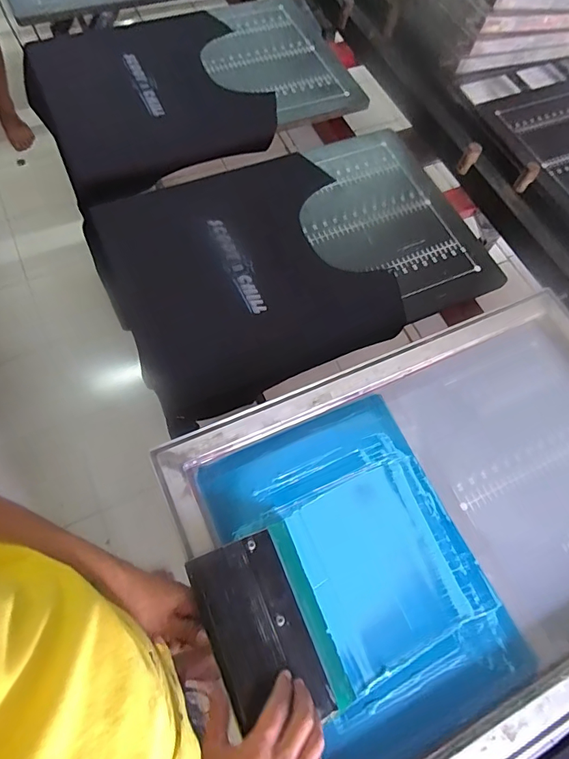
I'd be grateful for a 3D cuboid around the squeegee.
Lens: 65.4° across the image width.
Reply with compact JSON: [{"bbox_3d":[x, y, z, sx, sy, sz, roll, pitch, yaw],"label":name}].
[{"bbox_3d":[-0.017,0.276,0.492,0.121,0.036,0.193,-21,70,-10],"label":"squeegee"}]

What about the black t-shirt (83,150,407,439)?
[{"bbox_3d":[-0.067,-0.179,0.746,0.426,0.056,0.407,-24,70,-13],"label":"black t-shirt"}]

